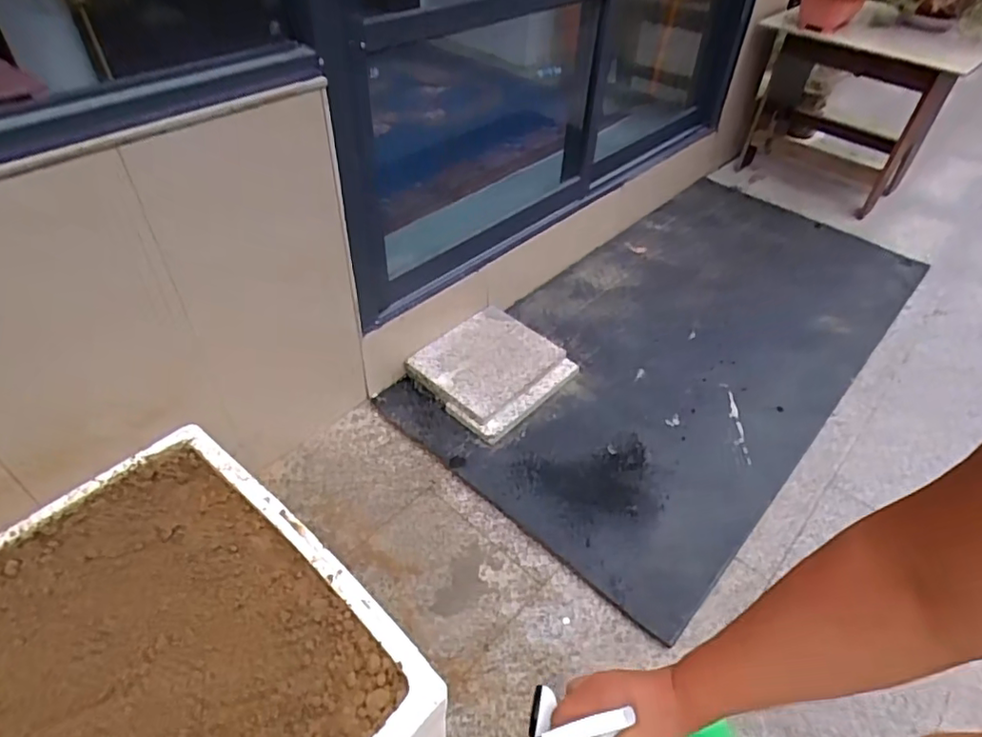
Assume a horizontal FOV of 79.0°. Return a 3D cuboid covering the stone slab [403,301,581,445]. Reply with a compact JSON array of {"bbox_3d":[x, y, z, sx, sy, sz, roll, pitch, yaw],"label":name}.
[{"bbox_3d":[0.005,-0.004,1.447,0.293,0.056,0.340,32,50,26],"label":"stone slab"}]

